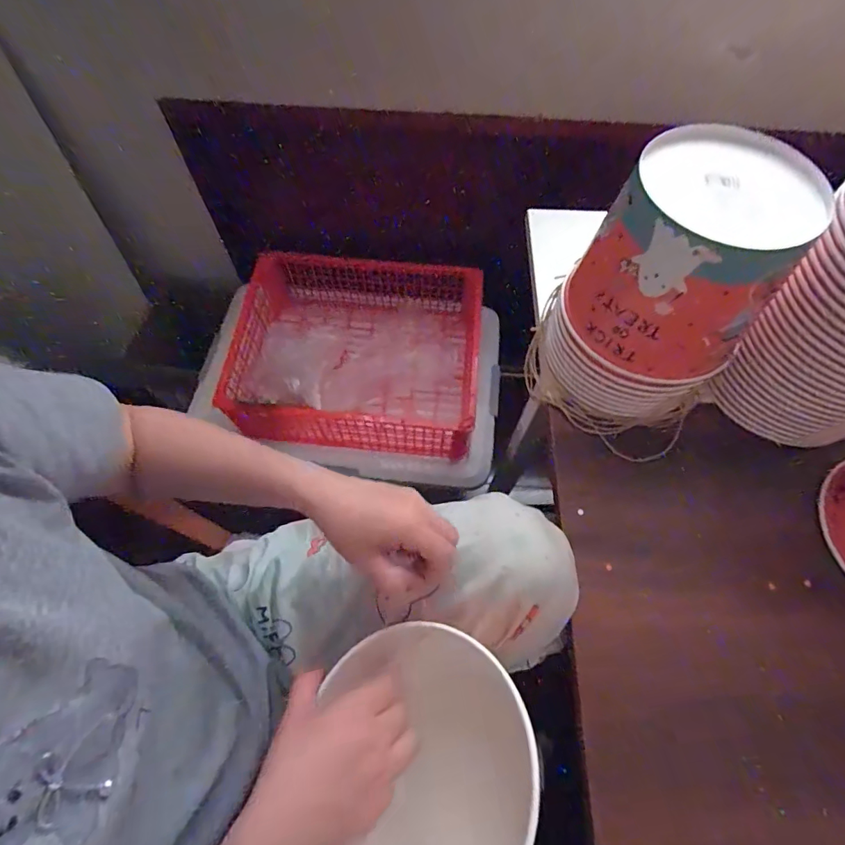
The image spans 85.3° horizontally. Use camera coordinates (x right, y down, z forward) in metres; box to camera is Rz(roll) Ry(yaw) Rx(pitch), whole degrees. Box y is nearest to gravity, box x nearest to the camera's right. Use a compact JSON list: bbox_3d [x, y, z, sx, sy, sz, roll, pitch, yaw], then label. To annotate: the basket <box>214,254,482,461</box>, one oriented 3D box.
[{"bbox_3d":[-0.136,-0.143,0.958,0.485,0.147,0.399,6,64,3],"label":"basket"}]

